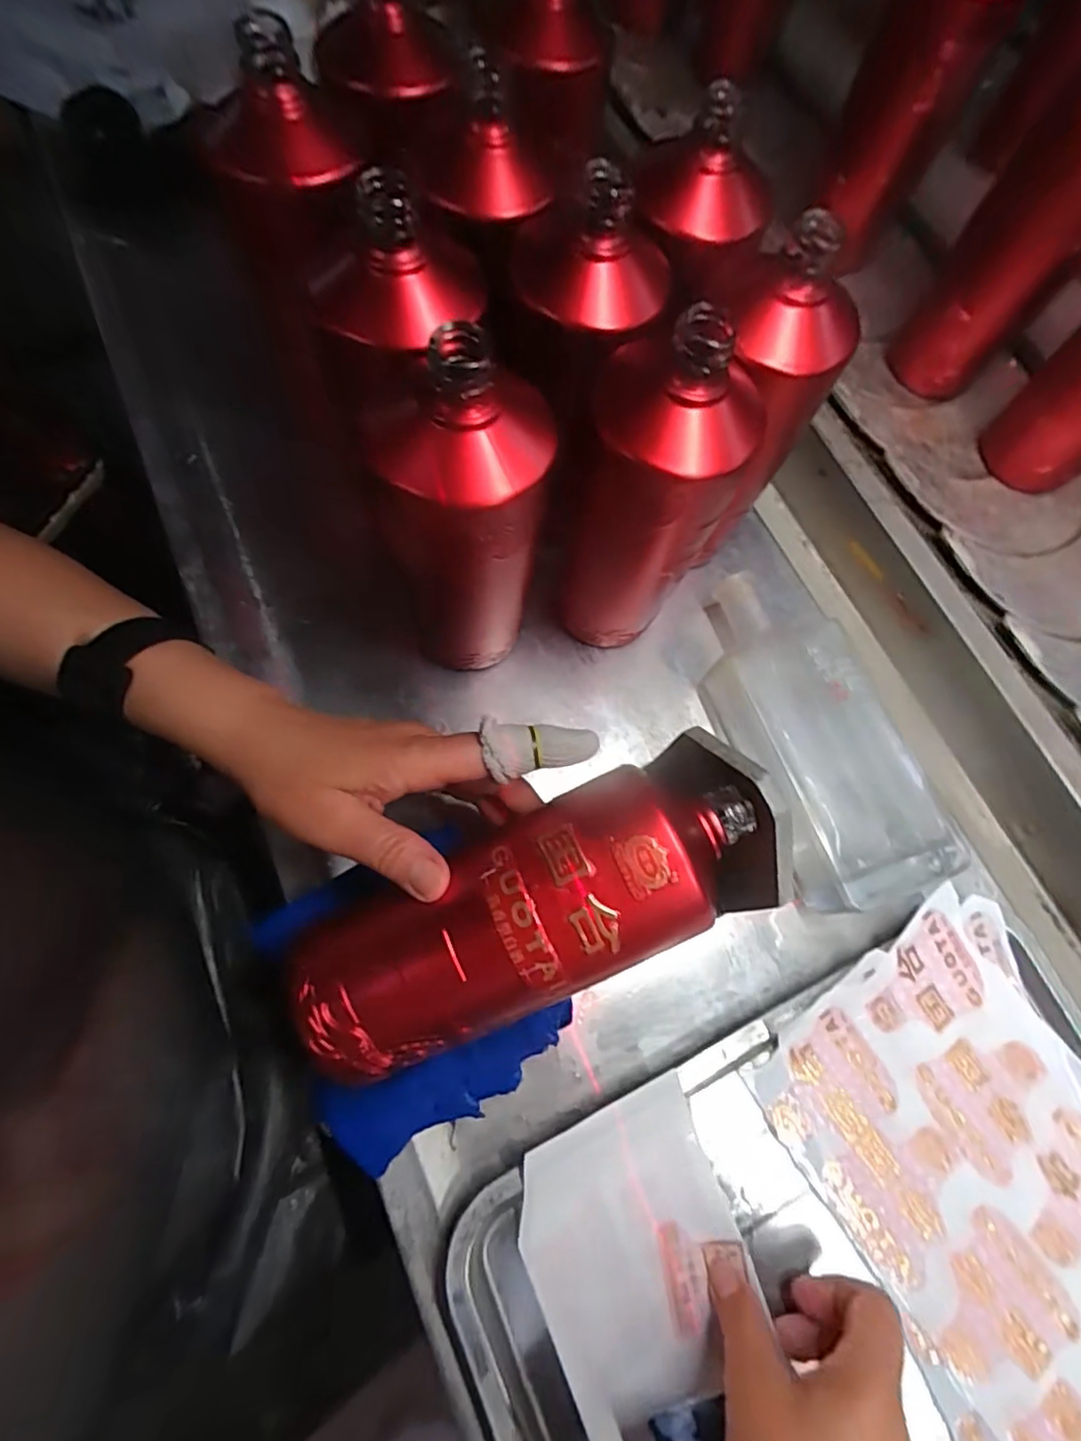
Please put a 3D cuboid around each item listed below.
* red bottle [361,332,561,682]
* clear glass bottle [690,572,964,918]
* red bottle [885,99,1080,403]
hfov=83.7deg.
[{"bbox_3d":[-0.041,-0.095,0.312,0.070,0.208,0.073,-15,73,-6],"label":"red bottle"},{"bbox_3d":[0.172,0.005,0.394,0.107,0.046,0.230,-18,72,-8],"label":"clear glass bottle"},{"bbox_3d":[0.334,-0.330,0.421,0.062,0.199,0.076,-35,76,-11],"label":"red bottle"}]

